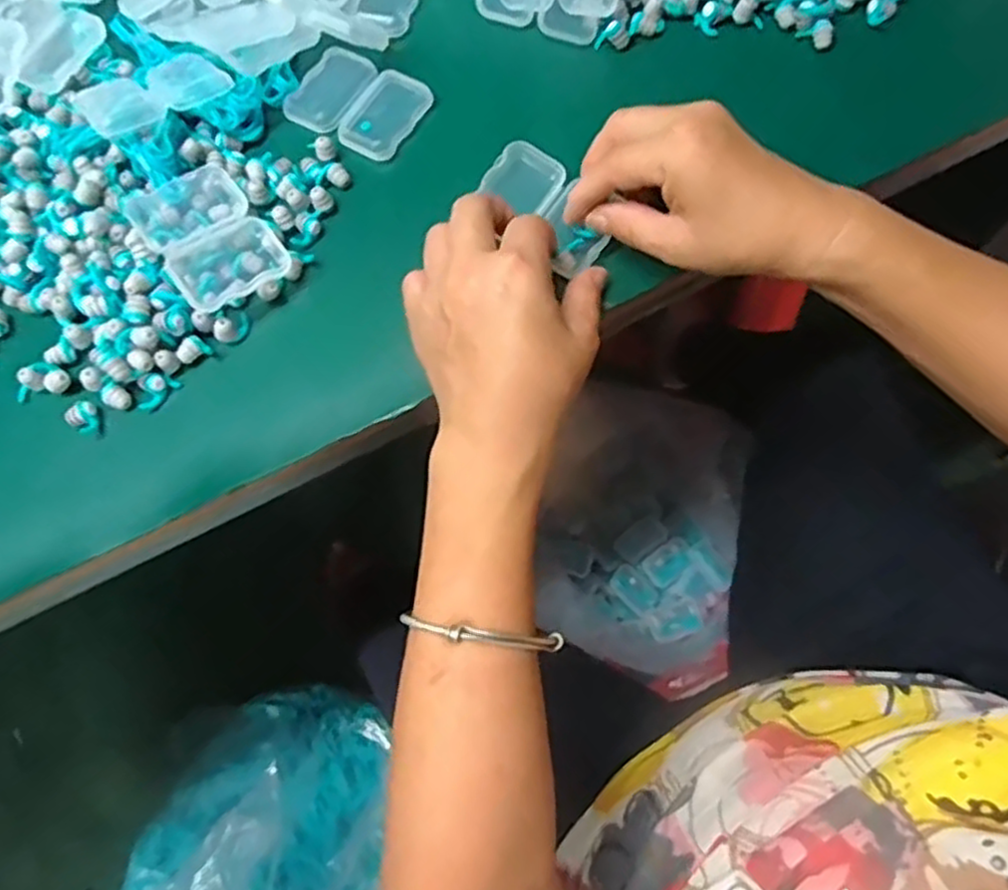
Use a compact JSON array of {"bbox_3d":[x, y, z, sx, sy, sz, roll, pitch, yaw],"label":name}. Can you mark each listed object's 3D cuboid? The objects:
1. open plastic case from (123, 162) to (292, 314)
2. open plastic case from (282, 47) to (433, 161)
[{"bbox_3d":[-0.153,-0.109,0.370,0.054,0.020,0.073,-37,75,-9],"label":"open plastic case"},{"bbox_3d":[-0.084,-0.199,0.411,0.074,0.010,0.057,30,76,11],"label":"open plastic case"}]

